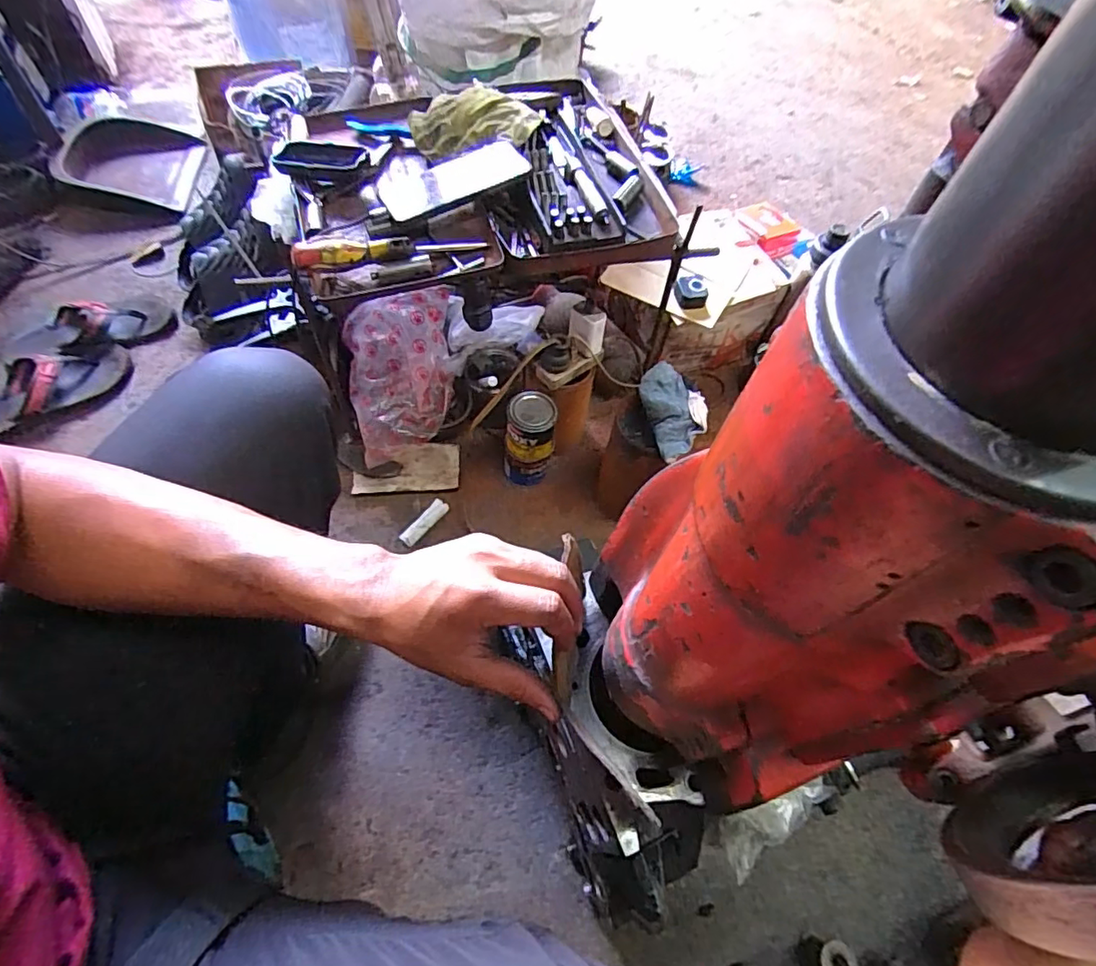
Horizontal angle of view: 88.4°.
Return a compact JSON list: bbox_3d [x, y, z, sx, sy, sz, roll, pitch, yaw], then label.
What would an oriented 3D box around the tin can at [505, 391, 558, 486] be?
[{"bbox_3d":[-0.028,-0.062,0.847,0.074,0.154,0.061,7,58,-1],"label":"tin can"}]

